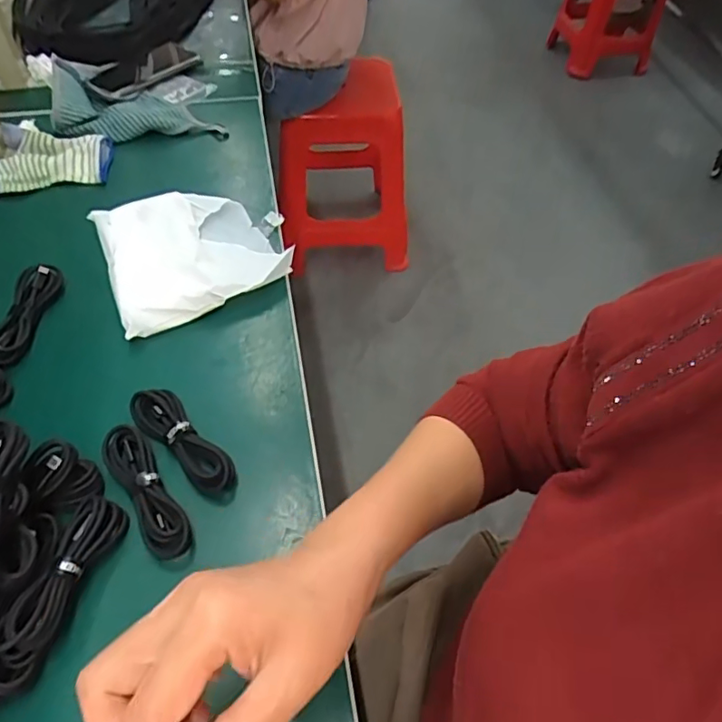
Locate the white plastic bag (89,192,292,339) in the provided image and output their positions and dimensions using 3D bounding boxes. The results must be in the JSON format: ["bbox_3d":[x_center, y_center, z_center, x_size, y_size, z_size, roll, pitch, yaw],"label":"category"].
[{"bbox_3d":[-0.169,-0.119,0.573,0.174,0.029,0.171,-18,55,-15],"label":"white plastic bag"}]

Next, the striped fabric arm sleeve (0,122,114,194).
[{"bbox_3d":[-0.390,-0.234,0.642,0.179,0.029,0.082,-4,53,-5],"label":"striped fabric arm sleeve"}]

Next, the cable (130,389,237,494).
[{"bbox_3d":[-0.144,0.064,0.451,0.111,0.026,0.035,37,60,24],"label":"cable"}]

